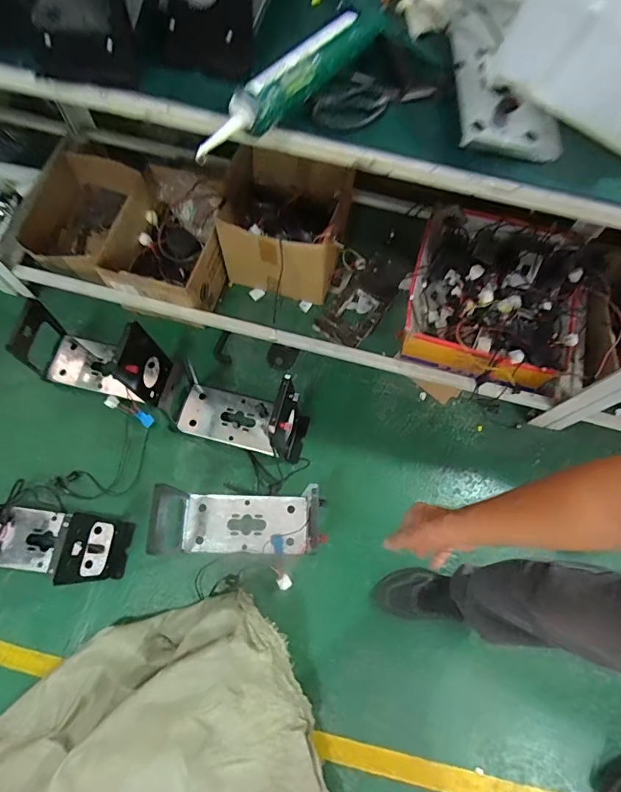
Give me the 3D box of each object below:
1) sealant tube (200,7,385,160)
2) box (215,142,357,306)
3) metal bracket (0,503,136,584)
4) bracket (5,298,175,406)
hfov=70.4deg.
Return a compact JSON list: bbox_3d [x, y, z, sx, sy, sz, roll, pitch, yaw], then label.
[{"bbox_3d":[-0.021,-0.389,0.542,0.057,0.048,0.321,41,74,11],"label":"sealant tube"},{"bbox_3d":[-0.061,-0.473,1.237,0.336,0.266,0.300,14,71,3],"label":"box"},{"bbox_3d":[-0.620,0.326,0.988,0.342,0.247,0.148,5,72,0],"label":"metal bracket"},{"bbox_3d":[-0.536,-0.097,1.112,0.346,0.226,0.162,19,71,4],"label":"bracket"}]

